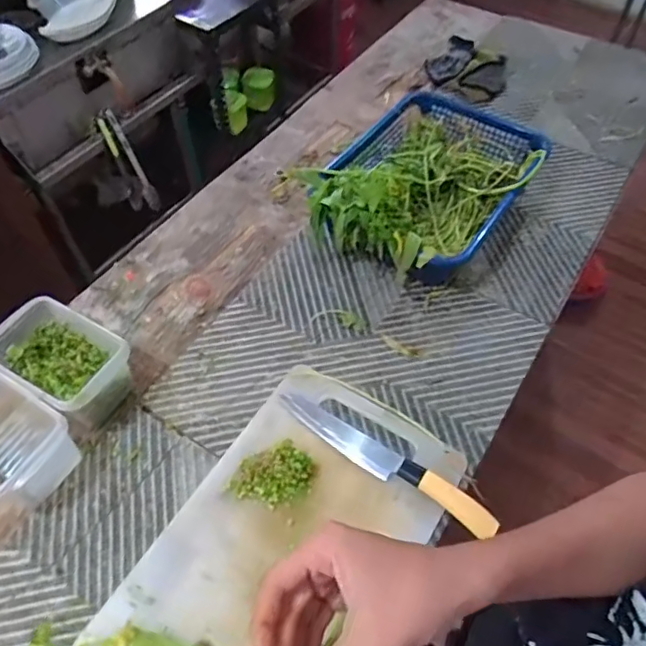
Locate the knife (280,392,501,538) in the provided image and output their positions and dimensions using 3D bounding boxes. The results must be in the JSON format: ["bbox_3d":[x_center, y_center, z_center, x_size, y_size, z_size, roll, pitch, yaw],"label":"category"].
[{"bbox_3d":[0.066,0.159,0.658,0.281,0.019,0.037,29,61,19],"label":"knife"}]

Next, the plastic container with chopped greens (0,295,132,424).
[{"bbox_3d":[-0.315,0.054,0.690,0.153,0.101,0.103,25,59,17],"label":"plastic container with chopped greens"}]

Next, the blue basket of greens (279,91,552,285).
[{"bbox_3d":[0.149,-0.243,0.869,0.286,0.142,0.391,32,61,20],"label":"blue basket of greens"}]

